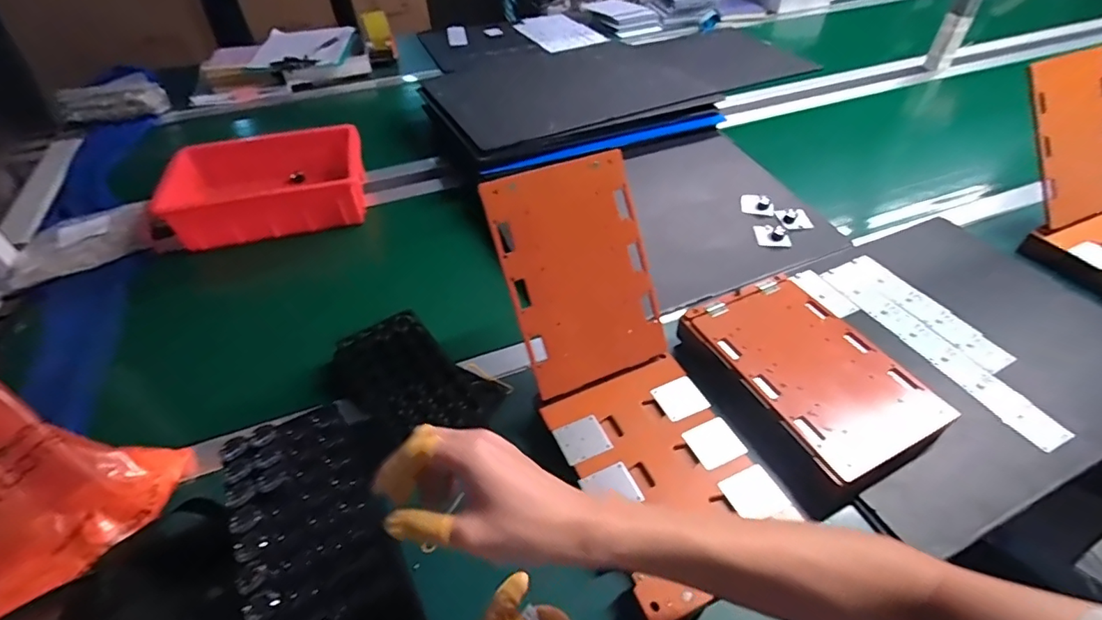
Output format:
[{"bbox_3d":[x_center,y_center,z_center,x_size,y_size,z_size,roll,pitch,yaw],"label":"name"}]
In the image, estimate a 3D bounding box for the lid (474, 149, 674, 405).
[{"bbox_3d":[0.033,-0.039,0.562,0.159,0.242,0.016,-20,12,-17],"label":"lid"}]

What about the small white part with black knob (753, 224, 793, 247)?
[{"bbox_3d":[0.344,-0.118,0.797,0.049,0.015,0.040,2,46,3],"label":"small white part with black knob"}]

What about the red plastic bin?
[{"bbox_3d":[-0.468,-0.214,0.868,0.294,0.086,0.203,-12,47,-10],"label":"red plastic bin"}]

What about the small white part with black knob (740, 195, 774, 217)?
[{"bbox_3d":[0.339,-0.172,0.846,0.054,0.020,0.031,17,48,17],"label":"small white part with black knob"}]

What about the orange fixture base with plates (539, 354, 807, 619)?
[{"bbox_3d":[0.115,0.157,0.514,0.169,0.015,0.229,-19,48,-16],"label":"orange fixture base with plates"}]

